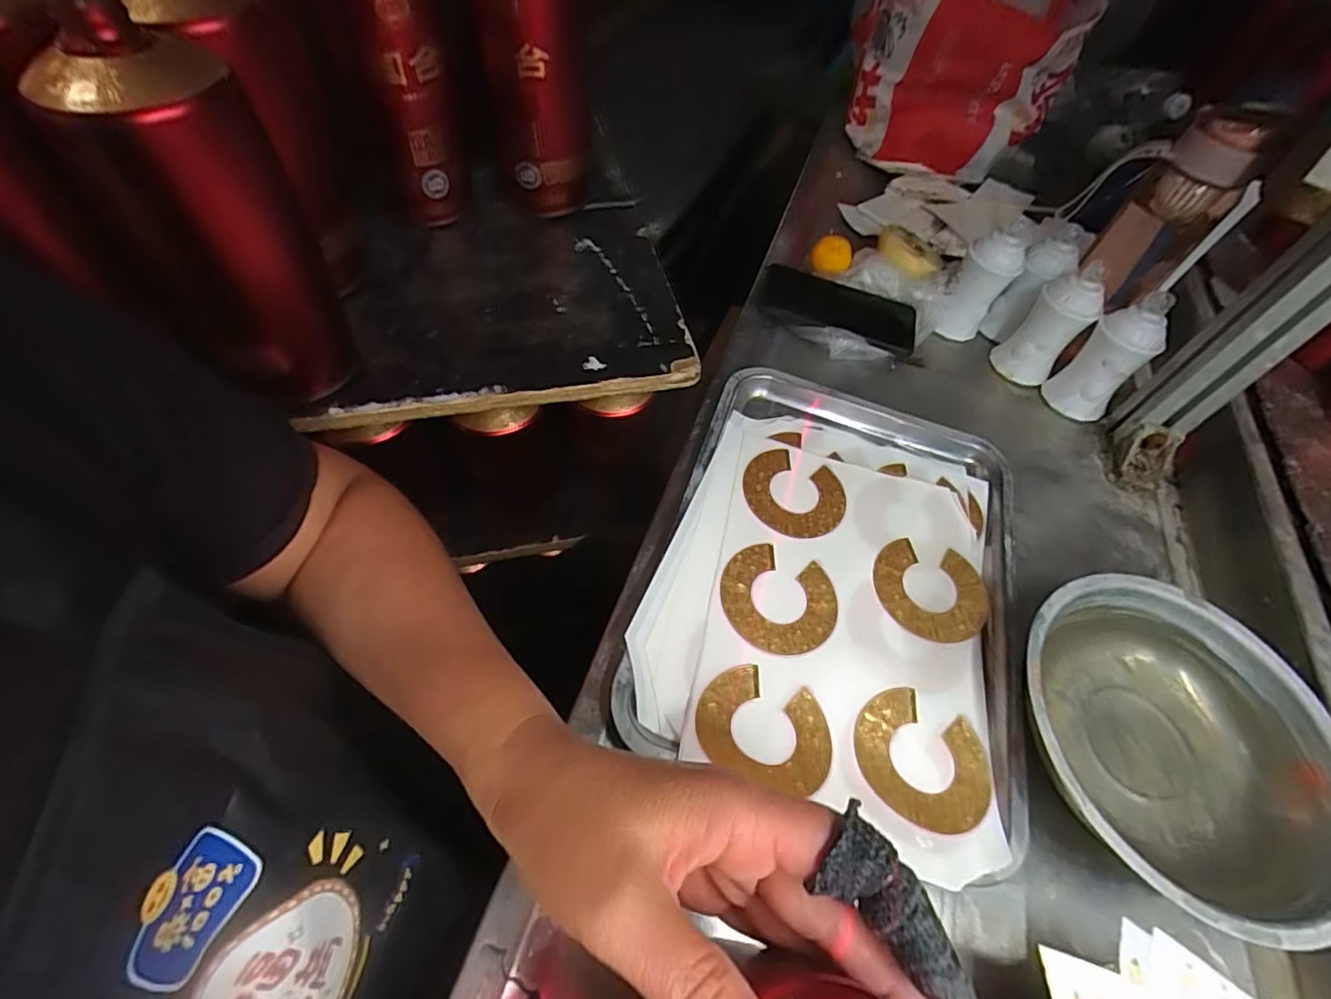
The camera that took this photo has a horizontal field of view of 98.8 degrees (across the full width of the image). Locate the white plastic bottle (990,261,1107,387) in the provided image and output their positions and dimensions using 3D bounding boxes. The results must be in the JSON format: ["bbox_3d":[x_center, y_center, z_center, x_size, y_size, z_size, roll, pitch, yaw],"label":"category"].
[{"bbox_3d":[0.375,-0.168,0.562,0.052,0.109,0.050,15,55,3],"label":"white plastic bottle"}]

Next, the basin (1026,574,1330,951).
[{"bbox_3d":[0.318,0.148,0.356,0.182,0.046,0.195,0,57,-1],"label":"basin"}]

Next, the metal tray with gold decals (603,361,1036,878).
[{"bbox_3d":[0.135,0.045,0.424,0.251,0.028,0.344,18,56,7],"label":"metal tray with gold decals"}]

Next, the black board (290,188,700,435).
[{"bbox_3d":[-0.120,-0.169,0.456,0.244,0.020,0.239,-7,56,-14],"label":"black board"}]

